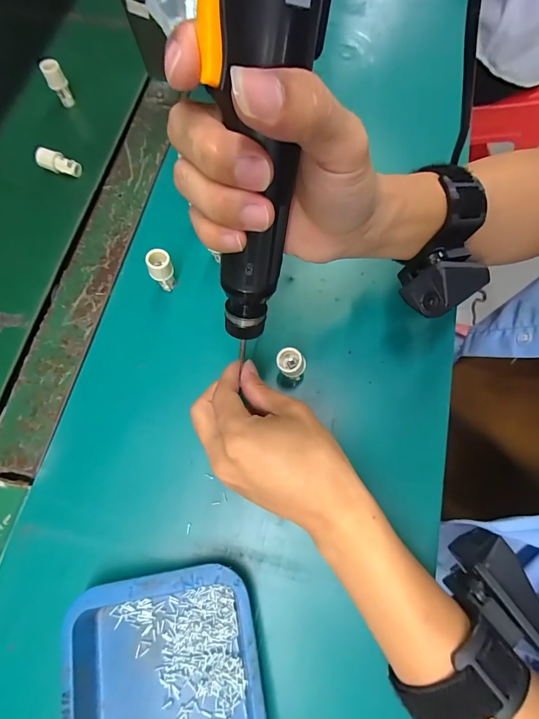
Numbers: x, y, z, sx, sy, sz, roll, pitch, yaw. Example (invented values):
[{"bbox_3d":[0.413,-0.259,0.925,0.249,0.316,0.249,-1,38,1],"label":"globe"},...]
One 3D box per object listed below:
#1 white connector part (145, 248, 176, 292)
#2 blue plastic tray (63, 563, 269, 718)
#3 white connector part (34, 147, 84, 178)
[{"bbox_3d":[-0.093,-0.076,0.317,0.020,0.042,0.018,-26,74,-8],"label":"white connector part"},{"bbox_3d":[-0.063,0.217,0.228,0.119,0.027,0.151,-7,72,-2],"label":"blue plastic tray"},{"bbox_3d":[-0.222,-0.207,0.385,0.044,0.013,0.015,16,72,-13],"label":"white connector part"}]

